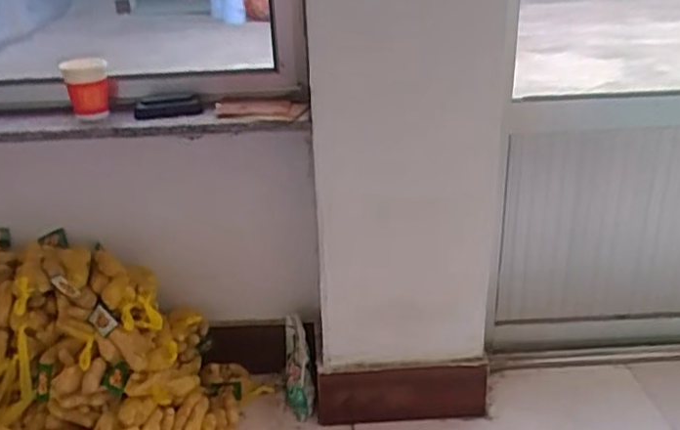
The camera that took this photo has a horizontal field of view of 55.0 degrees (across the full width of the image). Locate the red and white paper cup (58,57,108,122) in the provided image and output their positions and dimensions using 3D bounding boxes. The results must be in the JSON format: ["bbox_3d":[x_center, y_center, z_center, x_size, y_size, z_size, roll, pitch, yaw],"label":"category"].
[{"bbox_3d":[-0.434,-0.219,1.121,0.071,0.097,0.083,-11,26,-18],"label":"red and white paper cup"}]

